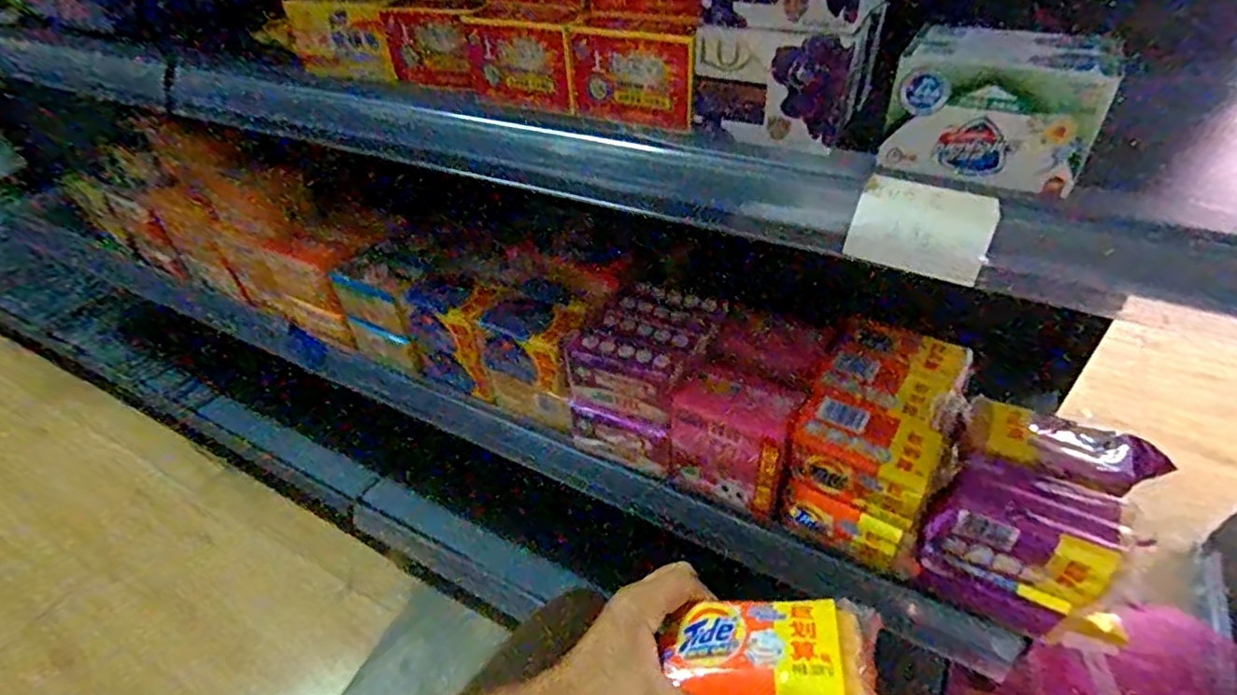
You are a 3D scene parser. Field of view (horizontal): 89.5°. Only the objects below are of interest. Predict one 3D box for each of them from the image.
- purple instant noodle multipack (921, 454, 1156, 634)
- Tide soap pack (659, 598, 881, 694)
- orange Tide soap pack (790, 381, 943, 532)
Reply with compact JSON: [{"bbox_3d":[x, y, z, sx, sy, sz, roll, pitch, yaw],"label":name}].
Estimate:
[{"bbox_3d":[0.314,0.155,0.497,0.123,0.116,0.083,21,47,25],"label":"purple instant noodle multipack"},{"bbox_3d":[0.089,0.185,0.347,0.119,0.056,0.076,-3,42,1],"label":"Tide soap pack"},{"bbox_3d":[0.211,0.089,0.535,0.110,0.056,0.081,22,48,26],"label":"orange Tide soap pack"}]

